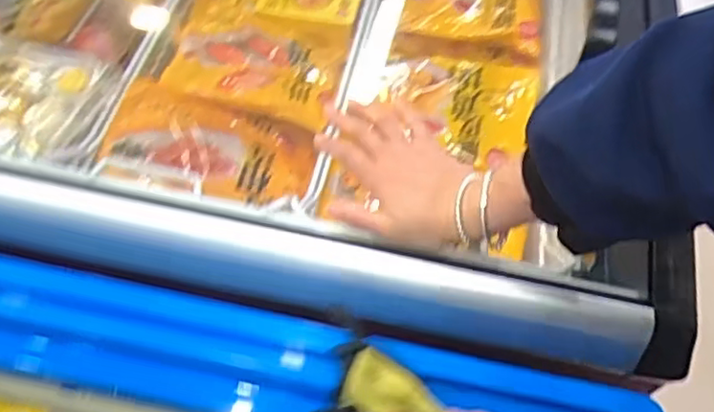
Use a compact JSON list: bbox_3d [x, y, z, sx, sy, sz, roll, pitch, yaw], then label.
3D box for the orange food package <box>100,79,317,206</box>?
[{"bbox_3d":[-0.189,-0.063,0.797,0.214,0.040,0.157,22,50,-15],"label":"orange food package"}]

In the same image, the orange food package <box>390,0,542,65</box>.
[{"bbox_3d":[0.164,-0.295,0.985,0.245,0.054,0.186,3,56,-2],"label":"orange food package"}]

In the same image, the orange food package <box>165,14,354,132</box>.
[{"bbox_3d":[-0.130,-0.197,0.867,0.211,0.043,0.187,8,57,2],"label":"orange food package"}]

